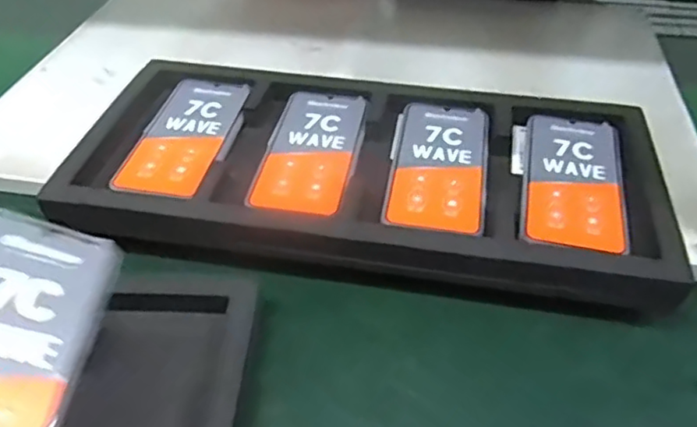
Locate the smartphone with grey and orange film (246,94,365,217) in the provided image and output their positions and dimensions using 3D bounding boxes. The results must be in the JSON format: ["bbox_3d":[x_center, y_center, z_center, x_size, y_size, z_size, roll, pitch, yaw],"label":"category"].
[{"bbox_3d":[-0.032,-0.057,0.530,0.077,0.007,0.162,7,43,6],"label":"smartphone with grey and orange film"}]

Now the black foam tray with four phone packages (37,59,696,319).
[{"bbox_3d":[0.014,-0.032,0.530,0.485,0.055,0.238,6,43,6],"label":"black foam tray with four phone packages"}]

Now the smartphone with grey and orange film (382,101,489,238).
[{"bbox_3d":[0.075,-0.044,0.517,0.079,0.007,0.165,8,43,8],"label":"smartphone with grey and orange film"}]

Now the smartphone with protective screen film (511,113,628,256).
[{"bbox_3d":[0.180,-0.031,0.501,0.083,0.008,0.161,10,44,9],"label":"smartphone with protective screen film"}]

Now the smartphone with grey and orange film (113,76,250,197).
[{"bbox_3d":[-0.143,-0.072,0.542,0.080,0.008,0.172,9,43,8],"label":"smartphone with grey and orange film"}]

